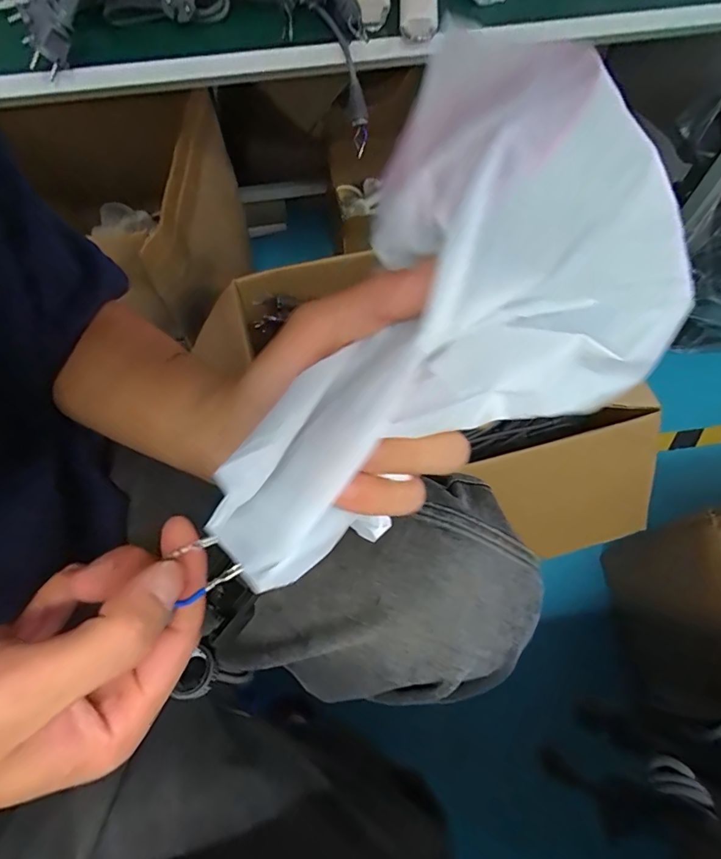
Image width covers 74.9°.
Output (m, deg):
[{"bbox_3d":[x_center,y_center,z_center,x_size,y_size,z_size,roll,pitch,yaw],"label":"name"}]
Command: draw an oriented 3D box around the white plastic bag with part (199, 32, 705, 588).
[{"bbox_3d":[0.020,-0.027,0.163,0.113,0.051,0.189,41,97,18],"label":"white plastic bag with part"}]

